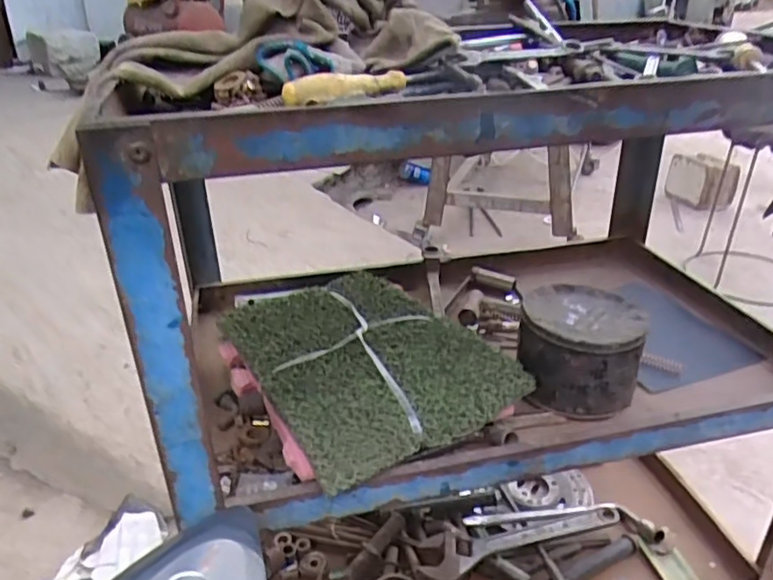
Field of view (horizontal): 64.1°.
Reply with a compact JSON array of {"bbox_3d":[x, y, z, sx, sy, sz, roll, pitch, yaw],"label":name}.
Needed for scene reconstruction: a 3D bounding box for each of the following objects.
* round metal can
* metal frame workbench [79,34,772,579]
[{"bbox_3d":[0.205,0.061,0.656,0.118,0.092,0.118,-1,26,0],"label":"round metal can"},{"bbox_3d":[0.110,0.068,0.715,0.656,0.624,0.420,-7,27,-13],"label":"metal frame workbench"}]

